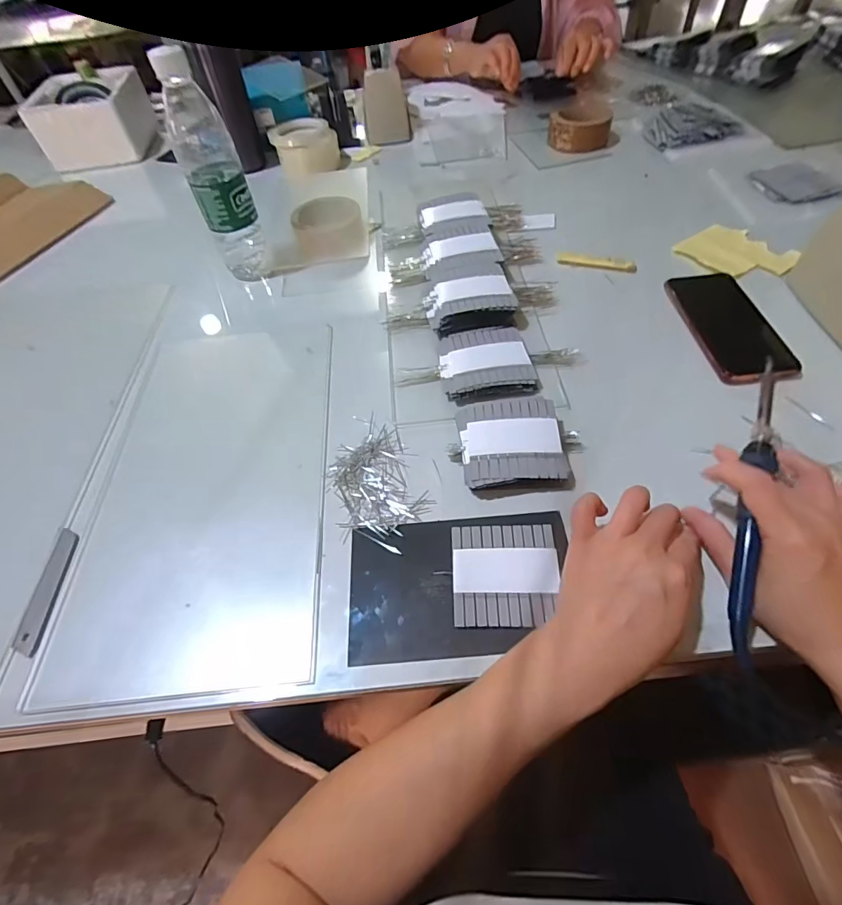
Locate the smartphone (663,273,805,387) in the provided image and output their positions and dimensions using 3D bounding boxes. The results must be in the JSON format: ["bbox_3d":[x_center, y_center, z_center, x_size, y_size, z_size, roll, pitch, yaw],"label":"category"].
[{"bbox_3d":[0.322,-0.135,0.483,0.078,0.008,0.164,-5,55,1],"label":"smartphone"}]

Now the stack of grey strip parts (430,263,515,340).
[{"bbox_3d":[0.054,-0.174,0.519,0.093,0.028,0.089,-10,55,-2],"label":"stack of grey strip parts"}]

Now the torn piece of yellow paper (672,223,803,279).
[{"bbox_3d":[0.379,-0.242,0.554,0.089,0.011,0.110,-24,56,-12],"label":"torn piece of yellow paper"}]

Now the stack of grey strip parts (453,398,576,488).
[{"bbox_3d":[0.083,-0.006,0.405,0.095,0.028,0.079,-6,55,0],"label":"stack of grey strip parts"}]

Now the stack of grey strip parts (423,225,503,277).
[{"bbox_3d":[0.048,-0.244,0.571,0.091,0.028,0.076,-7,55,0],"label":"stack of grey strip parts"}]

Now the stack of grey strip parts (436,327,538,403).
[{"bbox_3d":[0.066,-0.090,0.471,0.092,0.015,0.091,-11,55,-3],"label":"stack of grey strip parts"}]

